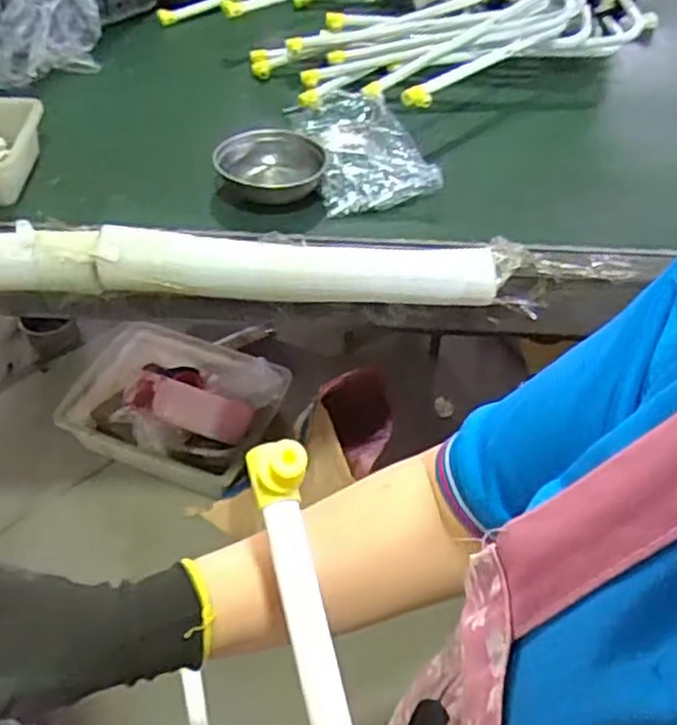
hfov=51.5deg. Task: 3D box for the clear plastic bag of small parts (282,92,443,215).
[{"bbox_3d":[0.027,-0.326,1.053,0.177,0.043,0.288,-13,49,-14],"label":"clear plastic bag of small parts"}]

